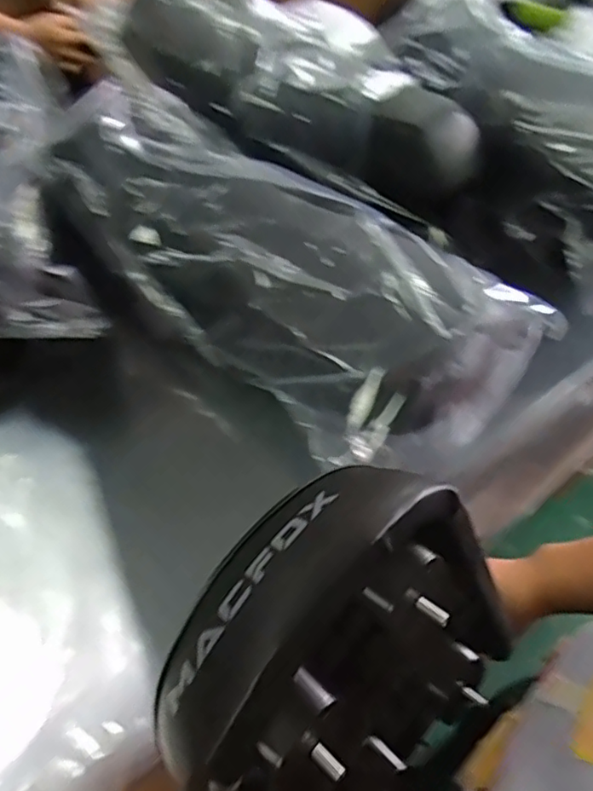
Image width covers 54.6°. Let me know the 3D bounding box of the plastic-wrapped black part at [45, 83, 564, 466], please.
[{"bbox_3d":[-0.037,-0.153,0.608,0.509,0.126,0.237,38,66,24],"label":"plastic-wrapped black part"}]

